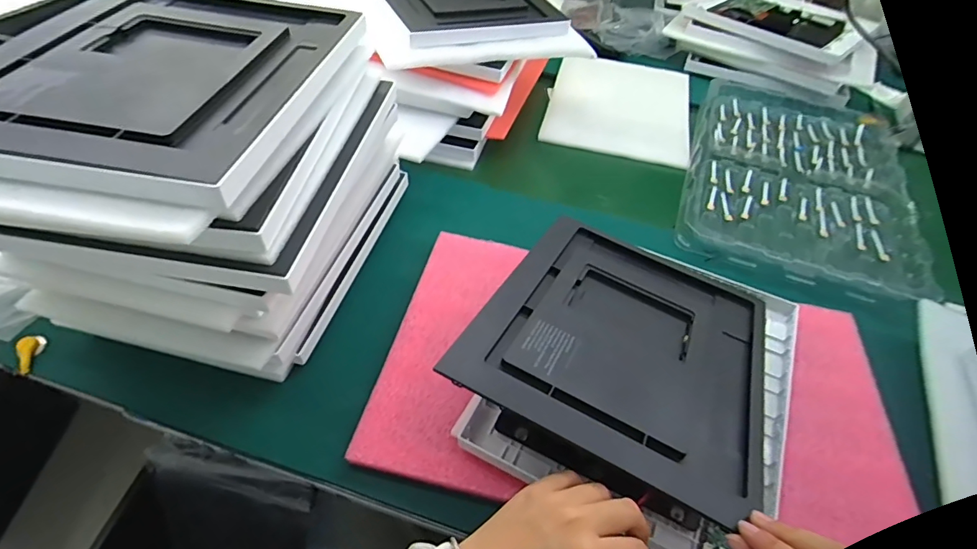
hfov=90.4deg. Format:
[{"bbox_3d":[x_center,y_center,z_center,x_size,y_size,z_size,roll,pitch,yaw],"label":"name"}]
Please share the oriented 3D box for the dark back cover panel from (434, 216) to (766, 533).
[{"bbox_3d":[0.132,0.056,0.448,0.242,0.011,0.291,26,38,14],"label":"dark back cover panel"}]

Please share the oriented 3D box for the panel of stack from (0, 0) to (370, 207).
[{"bbox_3d":[-0.267,-0.178,0.415,0.248,0.027,0.322,6,48,0],"label":"panel of stack"}]

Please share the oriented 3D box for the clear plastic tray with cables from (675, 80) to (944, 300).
[{"bbox_3d":[0.499,-0.170,0.794,0.321,0.036,0.516,19,50,12],"label":"clear plastic tray with cables"}]

